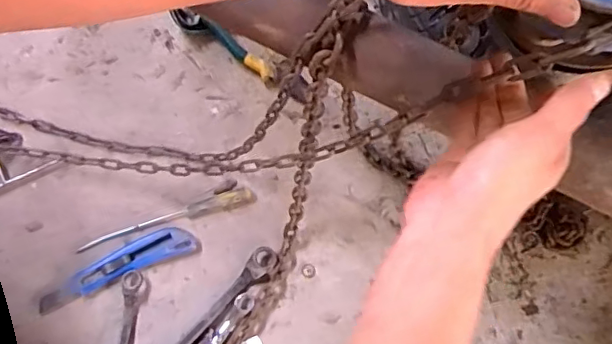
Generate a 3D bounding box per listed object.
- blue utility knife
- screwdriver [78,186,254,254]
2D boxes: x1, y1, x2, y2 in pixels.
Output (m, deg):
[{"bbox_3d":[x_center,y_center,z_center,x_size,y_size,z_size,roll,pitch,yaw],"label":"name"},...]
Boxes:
[{"bbox_3d":[-0.240,0.119,0.709,0.206,0.019,0.043,-21,77,-7],"label":"blue utility knife"},{"bbox_3d":[-0.179,0.062,0.718,0.231,0.019,0.022,-17,76,-6],"label":"screwdriver"}]

